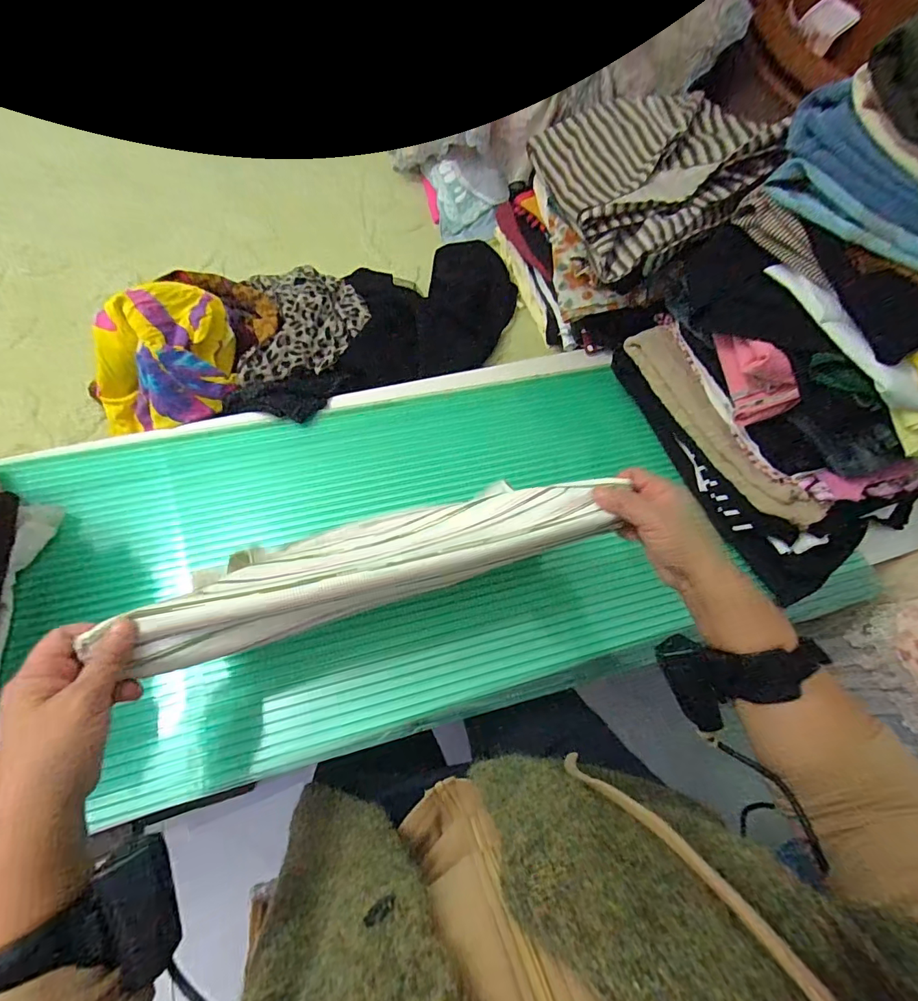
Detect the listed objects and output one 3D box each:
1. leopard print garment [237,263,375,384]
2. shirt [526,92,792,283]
[{"bbox_3d":[-0.226,-0.275,0.675,0.171,0.045,0.225,-2,63,-5],"label":"leopard print garment"},{"bbox_3d":[0.237,-0.423,0.569,0.227,0.111,0.291,-2,63,-5],"label":"shirt"}]

